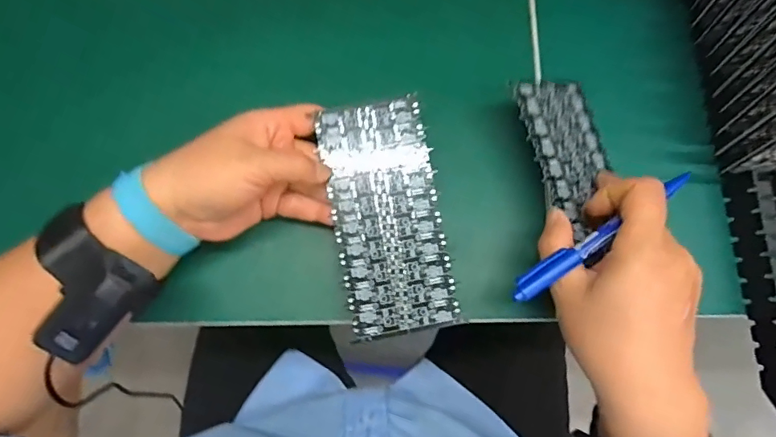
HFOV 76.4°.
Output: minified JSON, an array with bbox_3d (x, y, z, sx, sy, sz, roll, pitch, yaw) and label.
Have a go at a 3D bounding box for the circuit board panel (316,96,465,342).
[{"bbox_3d":[-0.001,-0.001,0.344,0.073,0.004,0.157,-11,86,-2],"label":"circuit board panel"}]

